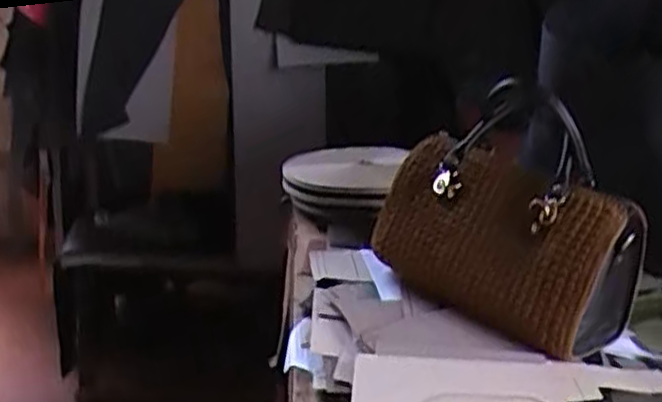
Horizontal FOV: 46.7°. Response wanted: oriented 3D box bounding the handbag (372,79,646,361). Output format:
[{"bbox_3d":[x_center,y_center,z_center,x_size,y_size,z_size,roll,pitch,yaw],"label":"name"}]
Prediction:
[{"bbox_3d":[0.187,0.018,0.881,0.139,0.212,0.295,-16,30,-42],"label":"handbag"}]

